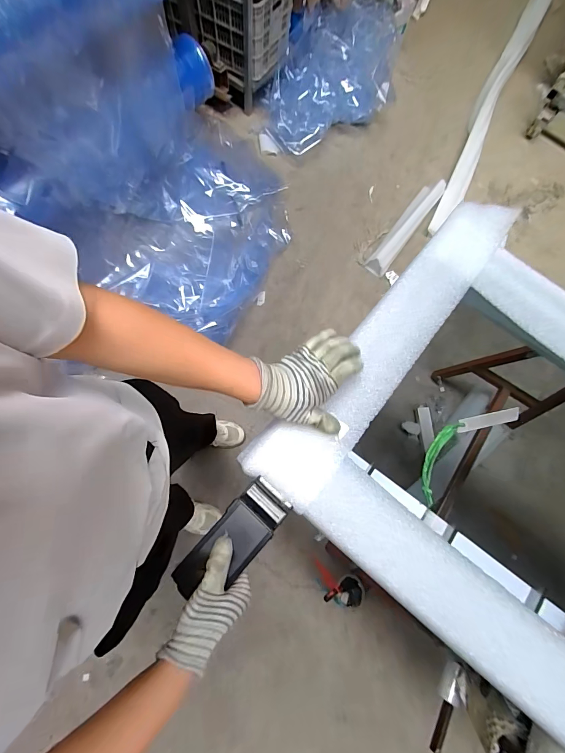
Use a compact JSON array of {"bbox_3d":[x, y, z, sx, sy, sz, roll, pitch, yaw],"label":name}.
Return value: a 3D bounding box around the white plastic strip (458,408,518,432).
[{"bbox_3d":[0.298,0.063,0.505,0.098,0.009,0.018,-11,74,-7],"label":"white plastic strip"}]

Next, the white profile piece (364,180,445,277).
[{"bbox_3d":[0.588,-0.720,1.643,0.105,0.073,0.630,35,73,7],"label":"white profile piece"}]

